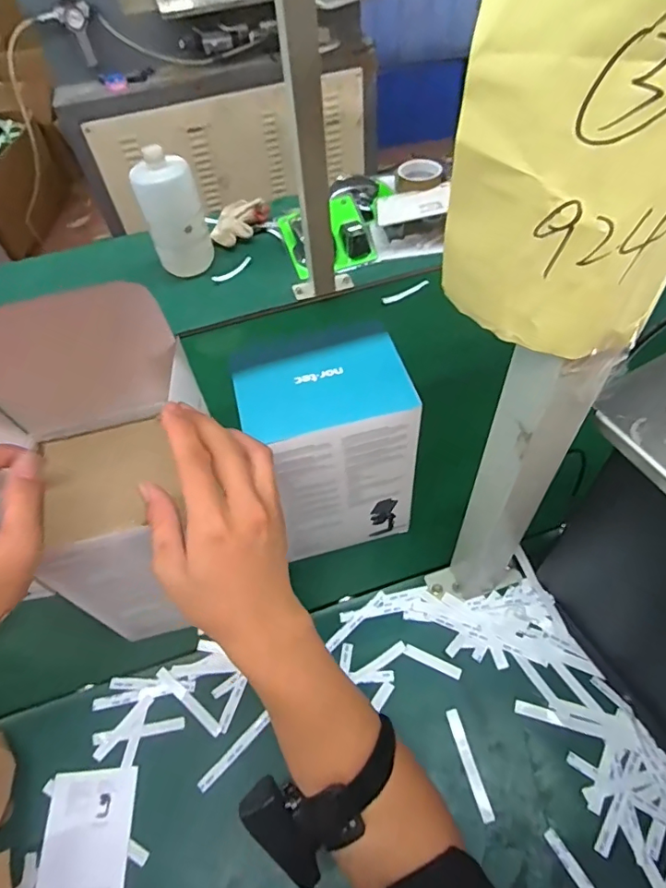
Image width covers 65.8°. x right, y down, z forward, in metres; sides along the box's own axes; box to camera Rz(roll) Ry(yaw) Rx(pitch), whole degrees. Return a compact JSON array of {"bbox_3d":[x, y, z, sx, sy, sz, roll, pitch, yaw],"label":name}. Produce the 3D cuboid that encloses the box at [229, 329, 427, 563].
[{"bbox_3d":[0.002,0.018,0.527,0.141,0.221,0.086,-14,55,-5],"label":"box"}]

